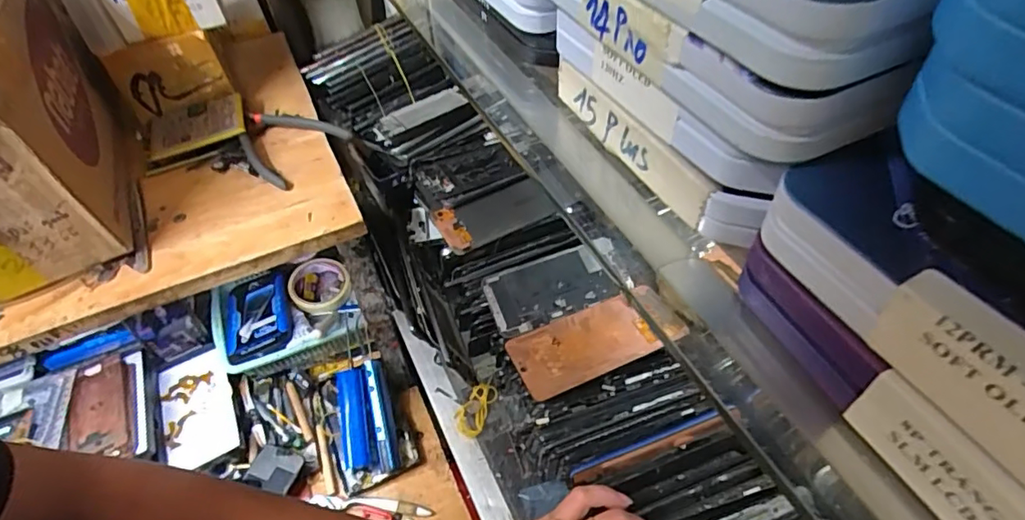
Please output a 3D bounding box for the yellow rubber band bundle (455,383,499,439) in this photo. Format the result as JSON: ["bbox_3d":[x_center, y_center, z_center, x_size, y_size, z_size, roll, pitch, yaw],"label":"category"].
[{"bbox_3d":[-0.039,0.151,0.553,0.032,0.015,0.056,21,54,19],"label":"yellow rubber band bundle"}]

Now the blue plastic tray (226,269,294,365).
[{"bbox_3d":[-0.393,0.087,0.839,0.095,0.020,0.157,-17,51,-11],"label":"blue plastic tray"}]

